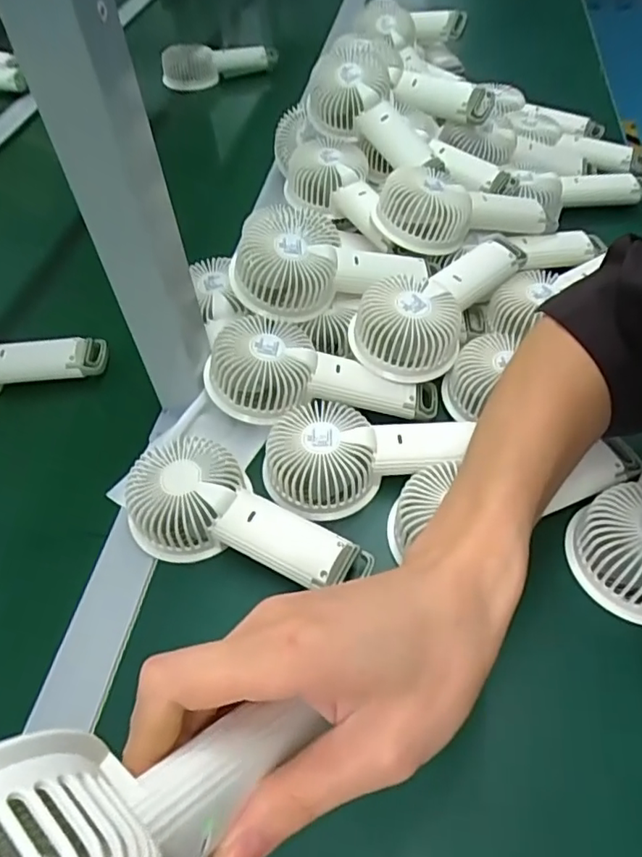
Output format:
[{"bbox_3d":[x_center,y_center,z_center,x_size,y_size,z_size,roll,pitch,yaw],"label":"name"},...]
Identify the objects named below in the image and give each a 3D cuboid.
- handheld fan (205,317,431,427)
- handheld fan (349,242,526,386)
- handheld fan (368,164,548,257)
[{"bbox_3d":[0.003,-0.042,0.459,0.181,0.042,0.079,8,52,-6],"label":"handheld fan"},{"bbox_3d":[0.097,-0.114,0.480,0.085,0.039,0.175,31,60,25],"label":"handheld fan"},{"bbox_3d":[0.137,-0.205,0.536,0.175,0.051,0.073,-7,51,-18],"label":"handheld fan"}]

